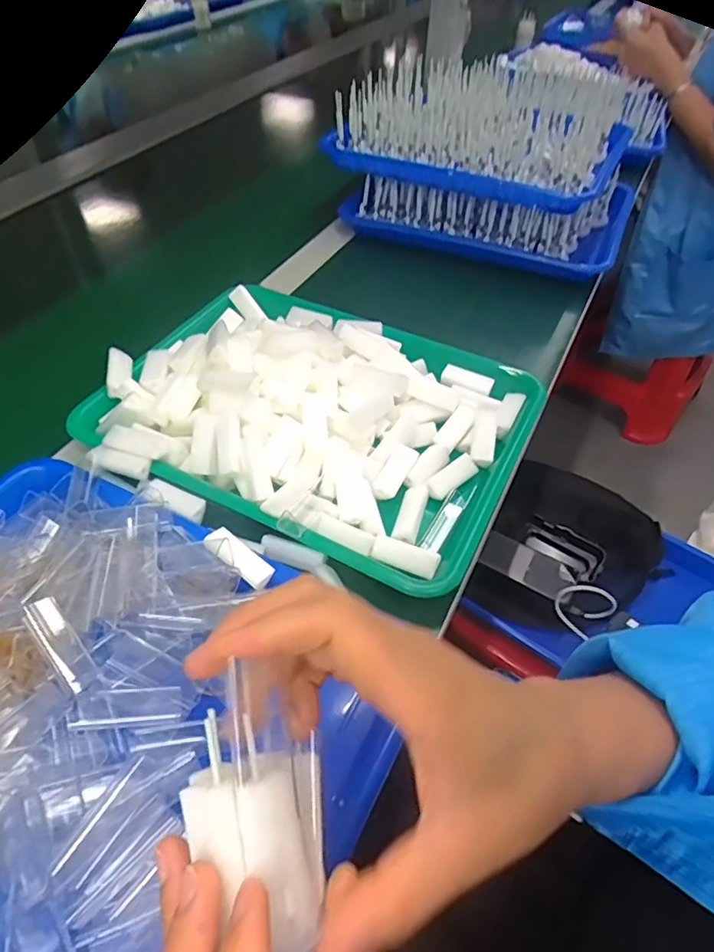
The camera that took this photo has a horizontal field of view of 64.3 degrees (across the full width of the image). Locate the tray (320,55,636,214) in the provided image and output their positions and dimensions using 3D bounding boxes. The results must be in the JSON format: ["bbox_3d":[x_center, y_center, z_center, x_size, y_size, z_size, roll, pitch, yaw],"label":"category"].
[{"bbox_3d":[0.160,-0.432,0.709,0.314,0.064,0.252,24,53,19],"label":"tray"}]

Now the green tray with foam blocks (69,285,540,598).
[{"bbox_3d":[-0.037,-0.060,0.466,0.334,0.066,0.259,21,52,17],"label":"green tray with foam blocks"}]

